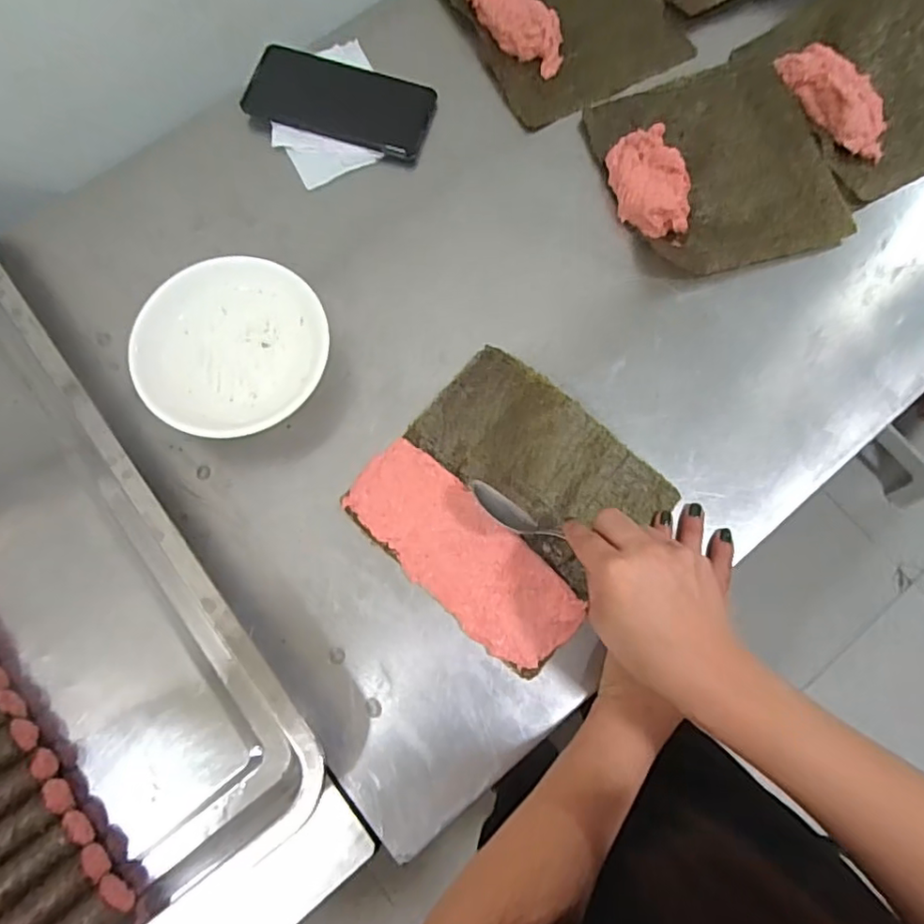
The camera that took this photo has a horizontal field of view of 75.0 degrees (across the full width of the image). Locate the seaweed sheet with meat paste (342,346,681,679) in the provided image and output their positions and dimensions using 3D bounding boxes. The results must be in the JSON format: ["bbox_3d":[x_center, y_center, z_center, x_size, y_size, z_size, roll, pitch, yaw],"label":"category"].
[{"bbox_3d":[0.037,0.028,0.462,0.190,0.015,0.183,41,78,10],"label":"seaweed sheet with meat paste"}]

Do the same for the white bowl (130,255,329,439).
[{"bbox_3d":[-0.175,-0.088,0.473,0.140,0.055,0.131,0,77,0],"label":"white bowl"}]

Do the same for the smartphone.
[{"bbox_3d":[-0.109,-0.331,0.549,0.159,0.009,0.079,16,79,-3],"label":"smartphone"}]

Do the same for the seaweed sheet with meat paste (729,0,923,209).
[{"bbox_3d":[0.379,-0.358,0.535,0.176,0.039,0.200,-26,78,-6],"label":"seaweed sheet with meat paste"}]

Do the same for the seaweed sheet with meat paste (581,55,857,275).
[{"bbox_3d":[0.223,-0.265,0.525,0.188,0.032,0.195,-17,77,-4],"label":"seaweed sheet with meat paste"}]

